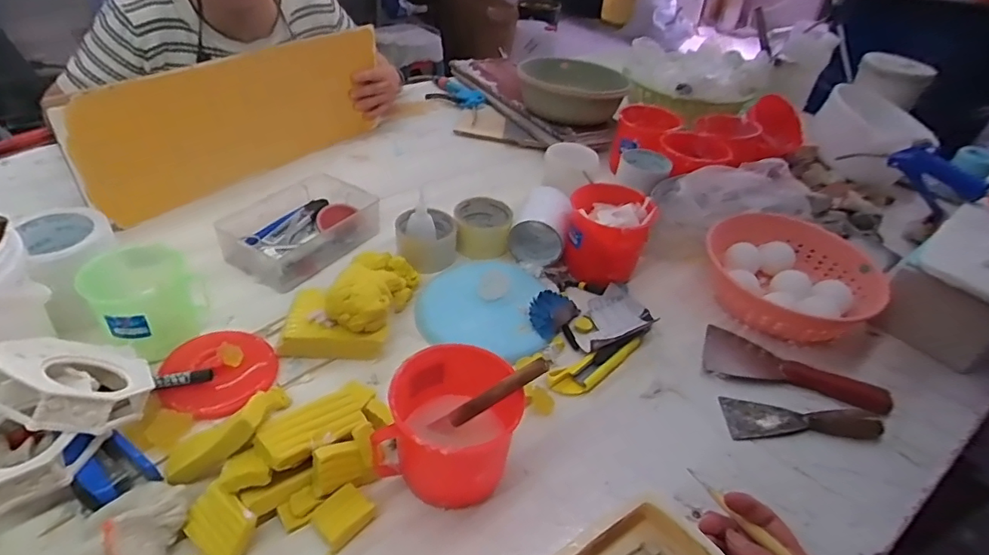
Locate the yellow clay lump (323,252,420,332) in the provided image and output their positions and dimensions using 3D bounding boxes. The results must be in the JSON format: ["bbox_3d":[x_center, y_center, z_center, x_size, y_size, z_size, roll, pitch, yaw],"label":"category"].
[{"bbox_3d":[-0.151,0.013,0.668,0.073,0.058,0.155,12,19,6],"label":"yellow clay lump"}]

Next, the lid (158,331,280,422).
[{"bbox_3d":[-0.304,0.100,0.594,0.104,0.017,0.115,33,46,28],"label":"lid"}]

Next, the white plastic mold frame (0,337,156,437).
[{"bbox_3d":[-0.383,0.099,0.495,0.111,0.052,0.131,28,4,-1],"label":"white plastic mold frame"}]

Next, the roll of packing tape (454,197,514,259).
[{"bbox_3d":[-0.017,-0.077,0.817,0.085,0.046,0.087,3,40,-4],"label":"roll of packing tape"}]

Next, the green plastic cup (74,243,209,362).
[{"bbox_3d":[-0.394,0.021,0.611,0.104,0.101,0.119,-27,50,-34],"label":"green plastic cup"}]

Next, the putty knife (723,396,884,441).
[{"bbox_3d":[0.349,0.157,0.614,0.168,0.020,0.054,3,40,-4],"label":"putty knife"}]

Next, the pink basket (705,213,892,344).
[{"bbox_3d":[0.413,0.001,0.765,0.211,0.085,0.215,4,39,-3],"label":"pink basket"}]

